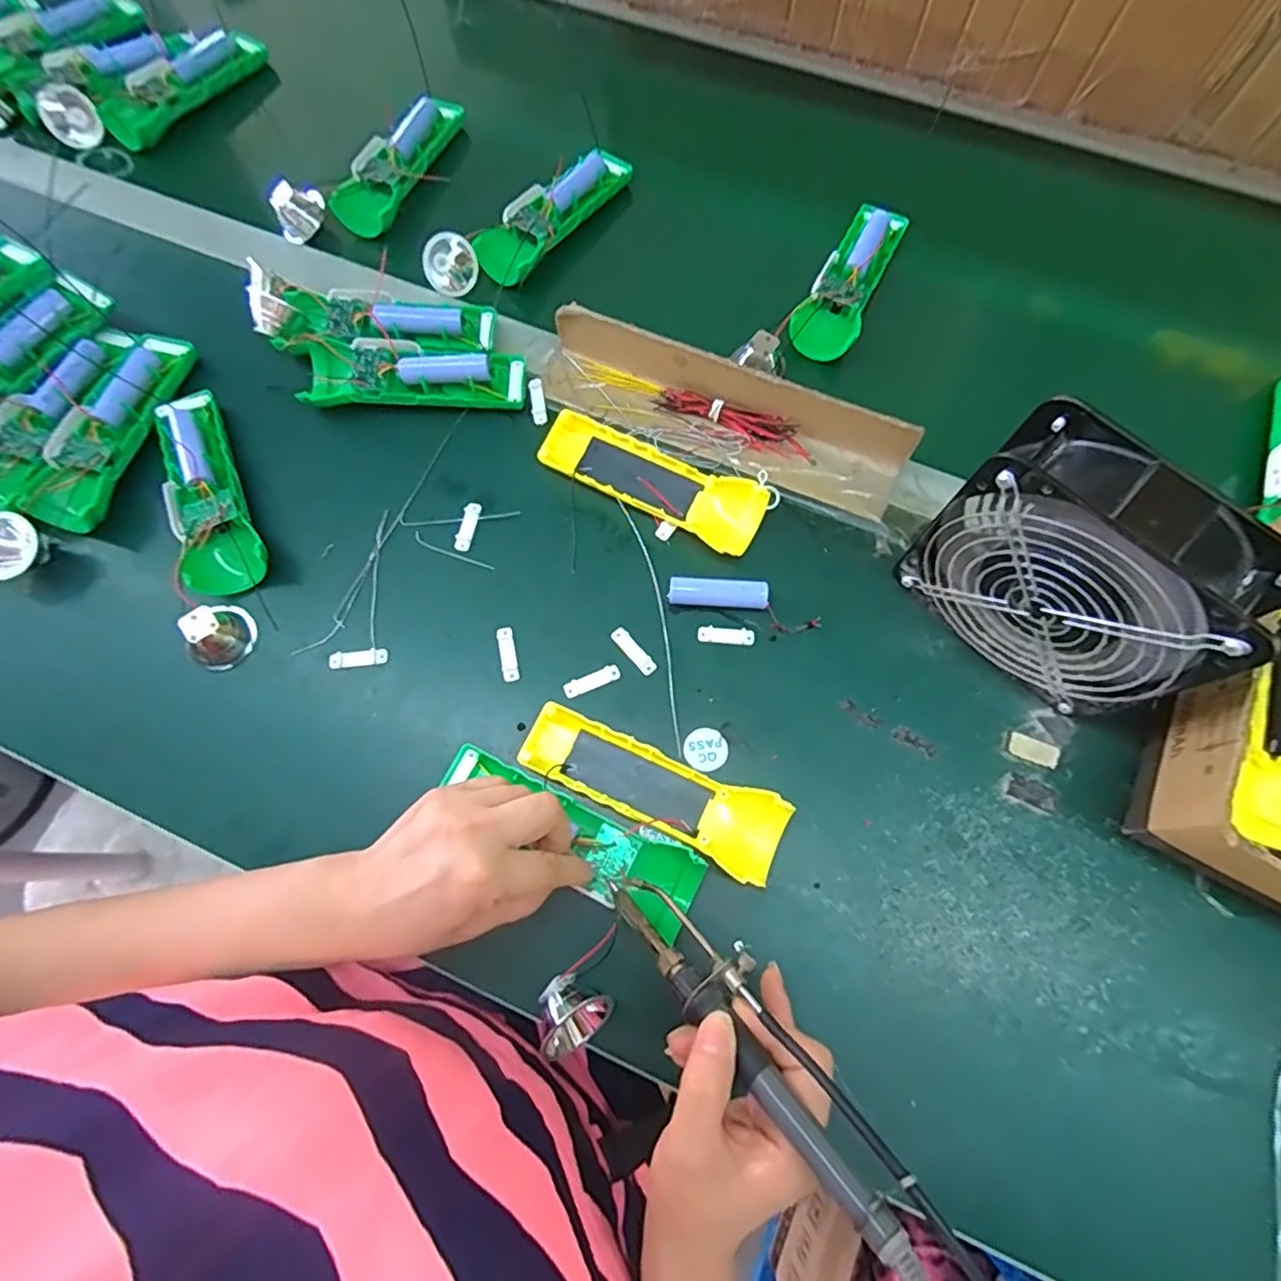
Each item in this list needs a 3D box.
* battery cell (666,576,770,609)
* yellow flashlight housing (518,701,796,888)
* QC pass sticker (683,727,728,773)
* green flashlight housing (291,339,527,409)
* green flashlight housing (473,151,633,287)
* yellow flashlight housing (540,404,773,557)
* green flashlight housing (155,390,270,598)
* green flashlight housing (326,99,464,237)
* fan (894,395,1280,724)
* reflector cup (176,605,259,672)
[{"bbox_3d":[0.053,-0.032,0.435,0.066,0.015,0.017,5,72,2],"label":"battery cell"},{"bbox_3d":[0.008,0.089,0.392,0.162,0.025,0.046,25,74,8],"label":"yellow flashlight housing"},{"bbox_3d":[0.042,0.069,0.410,0.027,0.004,0.027,-28,74,-8],"label":"QC pass sticker"},{"bbox_3d":[-0.169,-0.202,0.482,0.162,0.028,0.052,0,72,0],"label":"green flashlight housing"},{"bbox_3d":[-0.076,-0.364,0.545,0.051,0.026,0.167,32,75,10],"label":"green flashlight housing"},{"bbox_3d":[0.008,-0.115,0.458,0.163,0.026,0.049,29,75,9],"label":"yellow flashlight housing"},{"bbox_3d":[-0.309,-0.108,0.454,0.055,0.034,0.163,-28,74,-8],"label":"green flashlight housing"},{"bbox_3d":[-0.214,-0.427,0.572,0.049,0.029,0.154,19,74,6],"label":"green flashlight housing"},{"bbox_3d":[0.241,-0.035,0.365,0.147,0.147,0.061,43,78,13],"label":"fan"},{"bbox_3d":[-0.278,-0.004,0.422,0.034,0.028,0.043,25,74,8],"label":"reflector cup"}]

